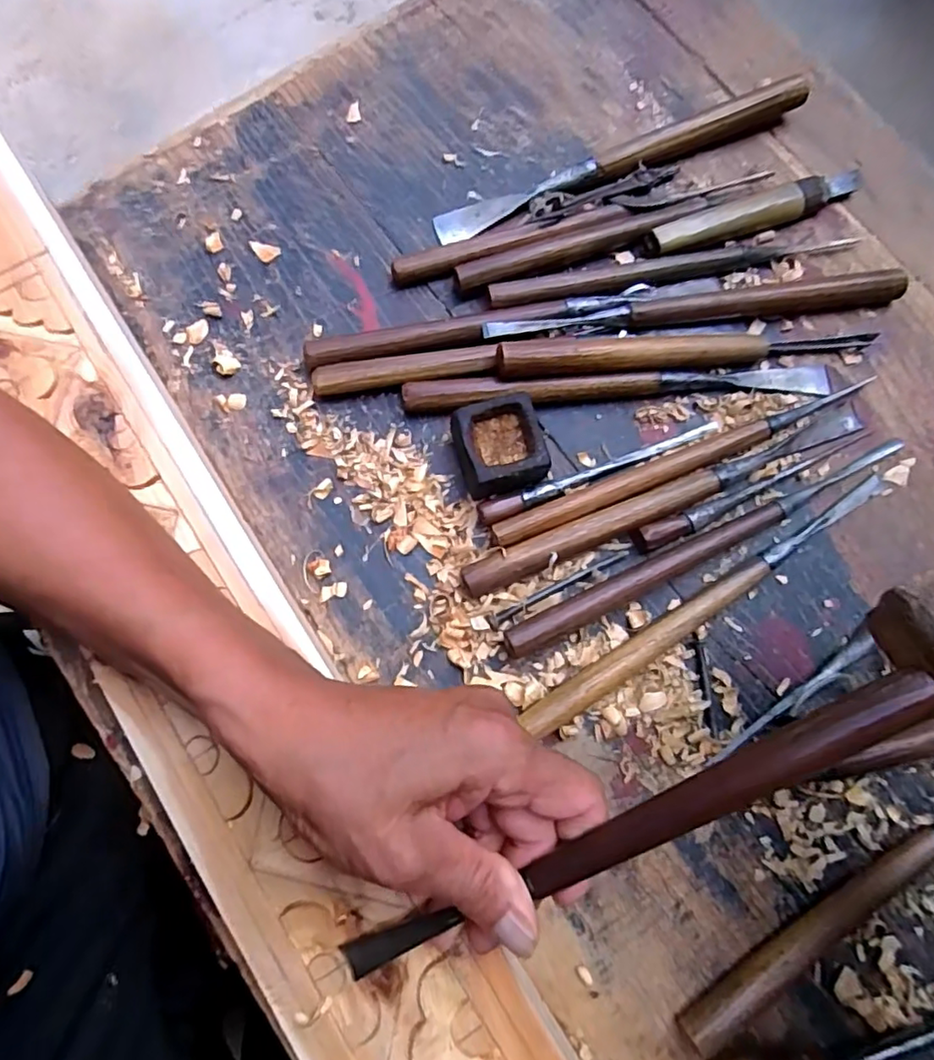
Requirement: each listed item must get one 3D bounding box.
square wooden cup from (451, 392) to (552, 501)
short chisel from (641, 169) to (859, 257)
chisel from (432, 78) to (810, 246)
[{"bbox_3d":[0.018,-0.046,0.333,0.046,0.025,0.047,-15,79,-3],"label":"square wooden cup"},{"bbox_3d":[0.178,-0.196,0.368,0.146,0.014,0.020,-21,79,-4],"label":"short chisel"},{"bbox_3d":[0.099,-0.234,0.376,0.245,0.022,0.022,-20,79,-4],"label":"chisel"}]

